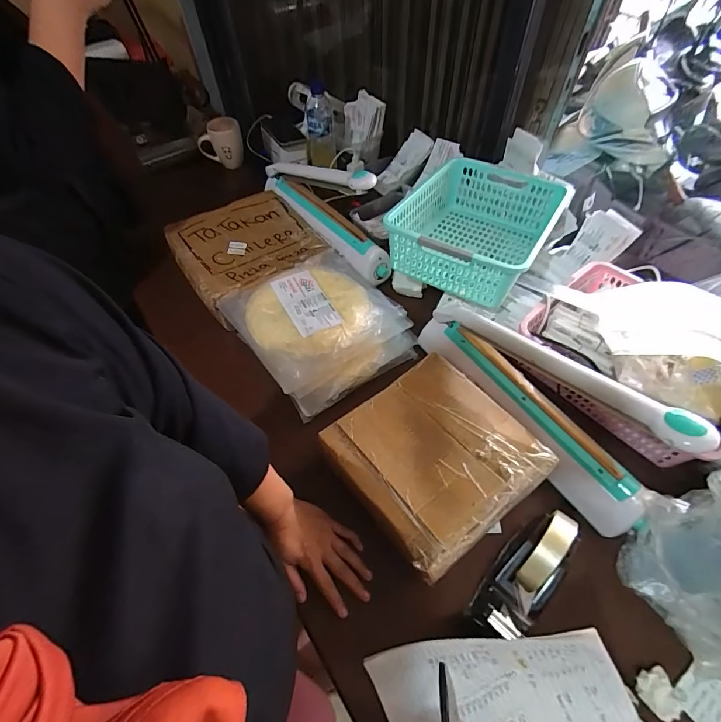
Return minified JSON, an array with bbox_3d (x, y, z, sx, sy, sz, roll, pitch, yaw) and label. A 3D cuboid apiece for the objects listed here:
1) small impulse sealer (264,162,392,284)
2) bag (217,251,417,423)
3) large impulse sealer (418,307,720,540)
[{"bbox_3d":[-0.087,-0.340,0.789,0.066,0.189,0.389,-33,61,-19],"label":"small impulse sealer"},{"bbox_3d":[-0.075,-0.066,0.672,0.238,0.099,0.250,-33,61,-19],"label":"bag"},{"bbox_3d":[0.234,0.033,0.521,0.070,0.202,0.393,-29,60,-17],"label":"large impulse sealer"}]

